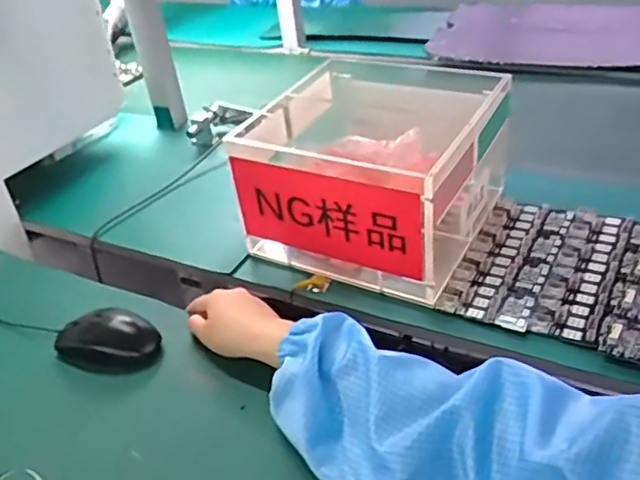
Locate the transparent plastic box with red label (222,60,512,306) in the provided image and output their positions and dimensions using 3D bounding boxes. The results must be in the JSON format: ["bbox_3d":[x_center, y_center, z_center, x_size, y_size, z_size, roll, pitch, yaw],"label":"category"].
[{"bbox_3d":[0.071,-0.091,0.802,0.282,0.180,0.295,14,39,27],"label":"transparent plastic box with red label"}]

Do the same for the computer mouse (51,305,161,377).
[{"bbox_3d":[-0.220,0.098,0.639,0.113,0.035,0.062,4,36,15],"label":"computer mouse"}]

